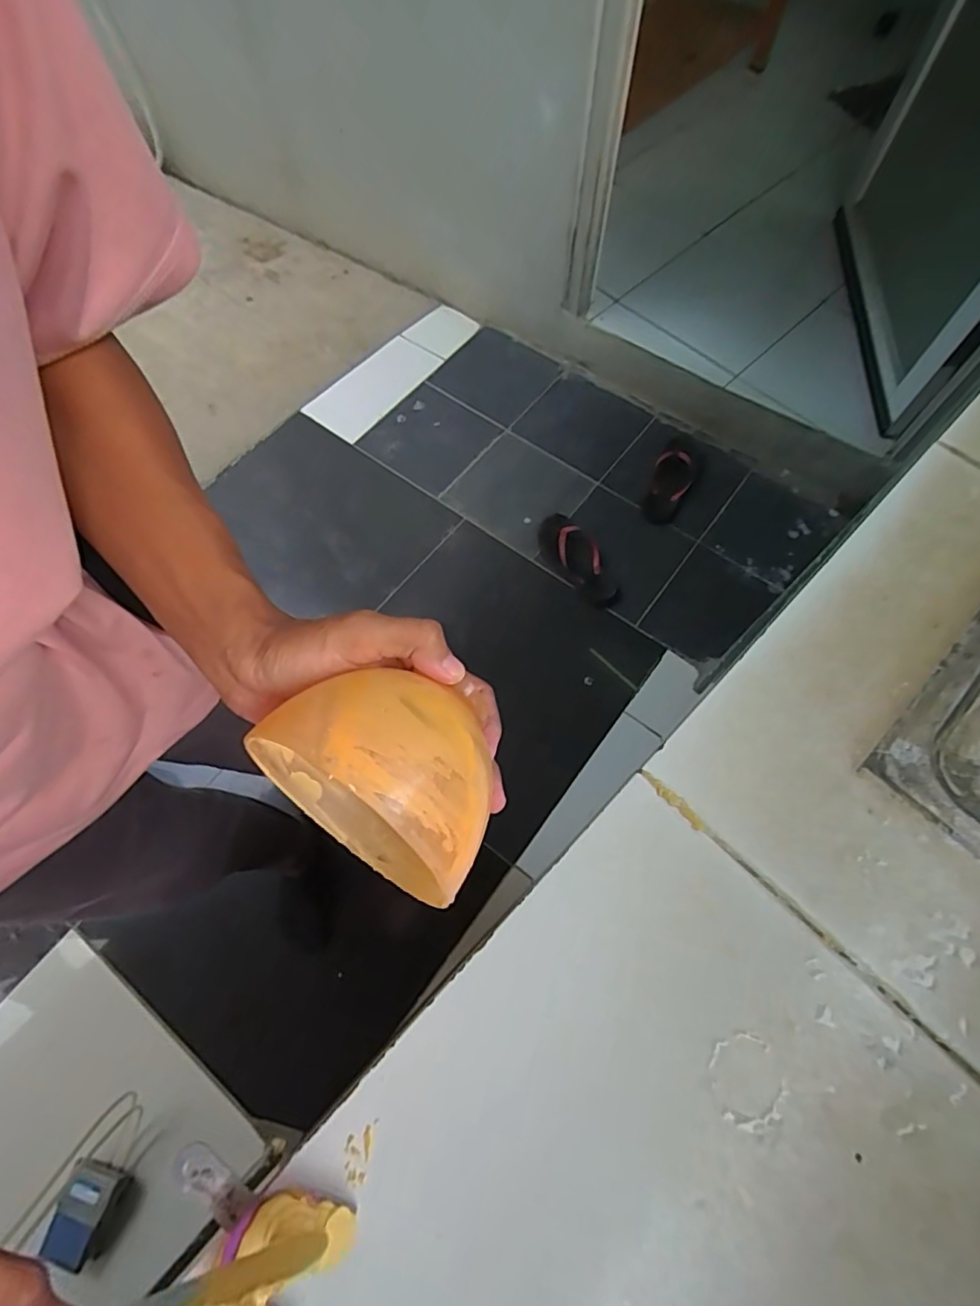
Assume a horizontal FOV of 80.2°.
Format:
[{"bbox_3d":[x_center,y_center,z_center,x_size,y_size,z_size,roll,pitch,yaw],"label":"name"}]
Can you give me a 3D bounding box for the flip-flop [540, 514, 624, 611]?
[{"bbox_3d":[0.217,-0.232,1.428,0.113,0.042,0.287,-31,70,-12],"label":"flip-flop"}]

